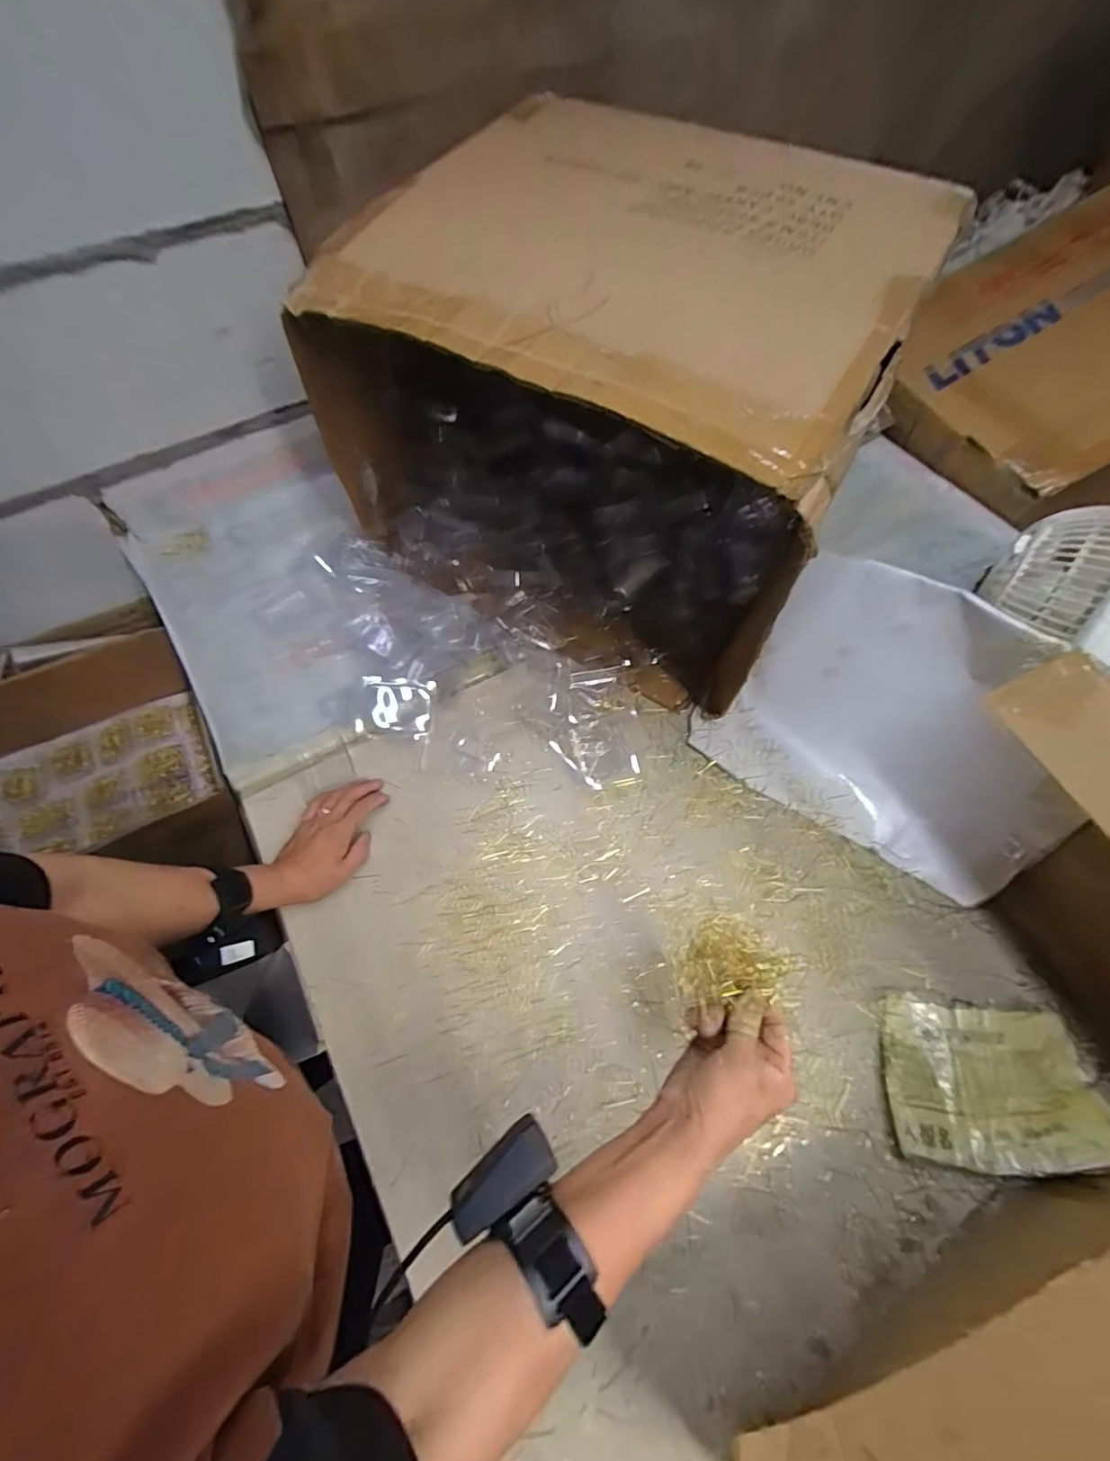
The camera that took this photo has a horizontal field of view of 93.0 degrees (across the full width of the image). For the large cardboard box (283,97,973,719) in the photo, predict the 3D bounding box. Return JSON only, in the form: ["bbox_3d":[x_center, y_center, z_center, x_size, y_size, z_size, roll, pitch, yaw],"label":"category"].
[{"bbox_3d":[0.063,-0.370,0.635,0.535,0.347,0.429,27,66,12],"label":"large cardboard box"}]

